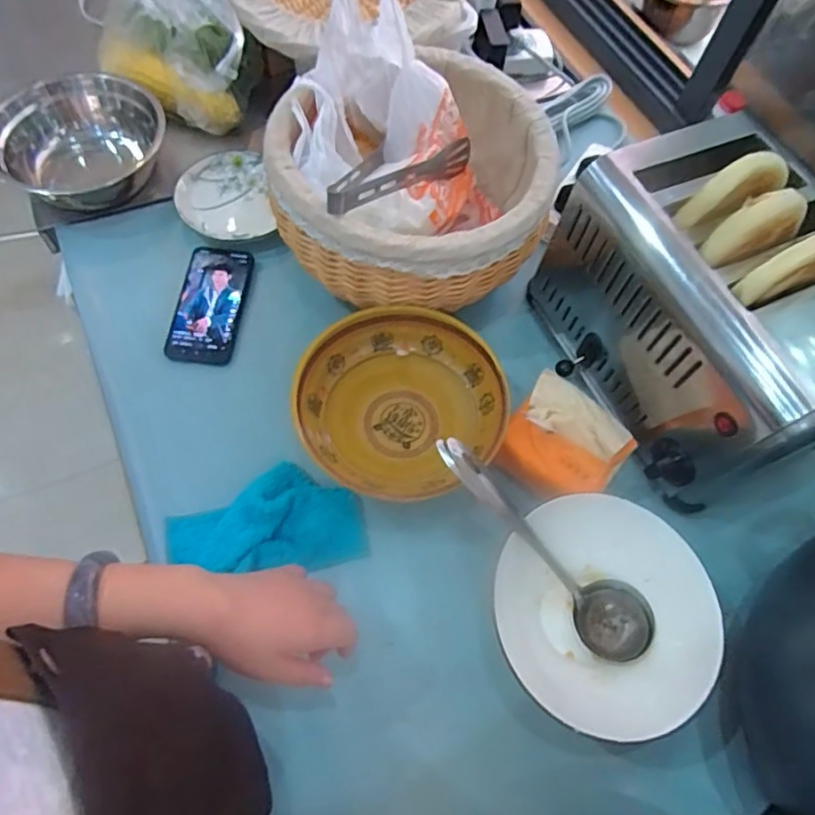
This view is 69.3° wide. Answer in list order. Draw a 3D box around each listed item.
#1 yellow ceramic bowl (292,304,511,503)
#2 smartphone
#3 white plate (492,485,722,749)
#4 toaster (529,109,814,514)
[{"bbox_3d":[-0.008,-0.005,0.606,0.203,0.061,0.188,2,64,-3],"label":"yellow ceramic bowl"},{"bbox_3d":[-0.231,-0.124,0.691,0.076,0.010,0.154,5,64,-2],"label":"smartphone"},{"bbox_3d":[0.178,0.183,0.532,0.186,0.067,0.191,2,64,-3],"label":"white plate"},{"bbox_3d":[0.298,-0.102,0.593,0.217,0.247,0.317,-22,68,-14],"label":"toaster"}]

